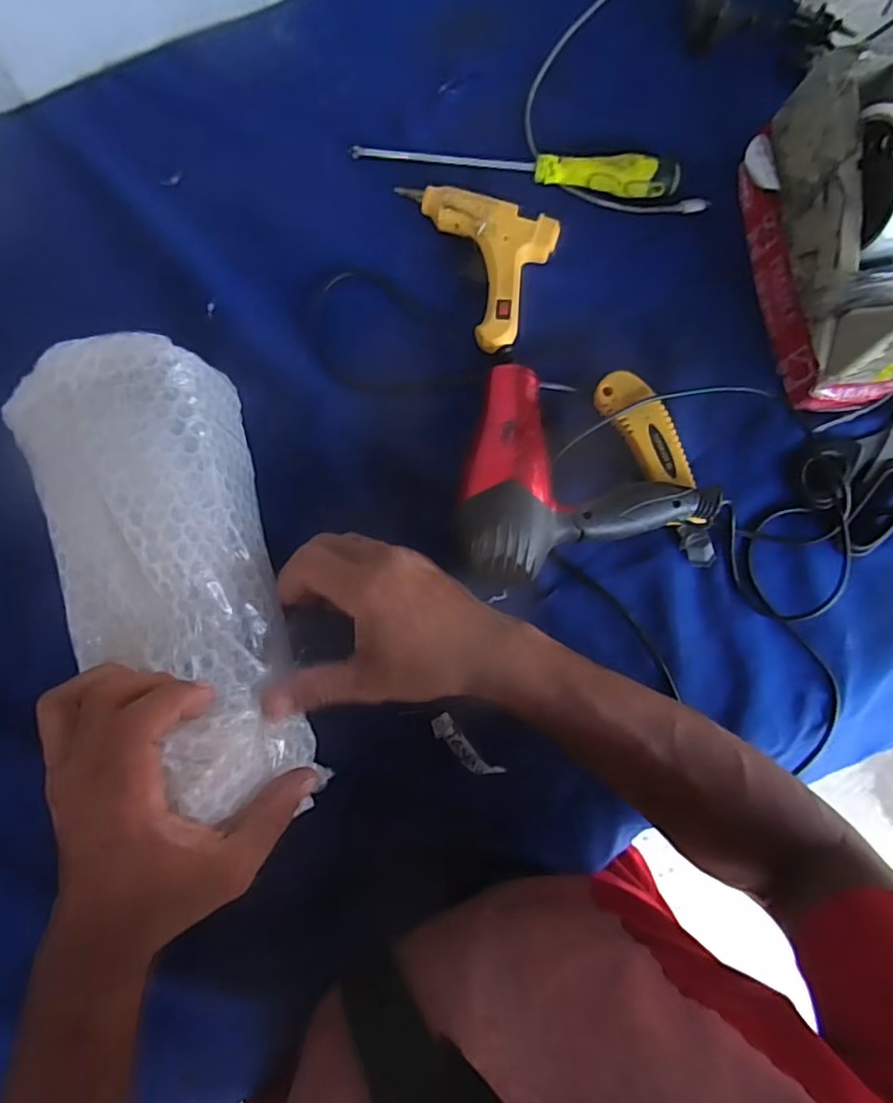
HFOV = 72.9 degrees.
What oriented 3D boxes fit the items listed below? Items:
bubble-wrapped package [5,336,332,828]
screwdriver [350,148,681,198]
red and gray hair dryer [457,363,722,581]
[{"bbox_3d":[-0.148,0.011,0.336,0.105,0.083,0.259,-21,82,-6],"label":"bubble-wrapped package"},{"bbox_3d":[0.055,-0.302,0.465,0.248,0.022,0.024,8,81,-2],"label":"screwdriver"},{"bbox_3d":[0.081,-0.041,0.409,0.181,0.062,0.164,36,81,2],"label":"red and gray hair dryer"}]

